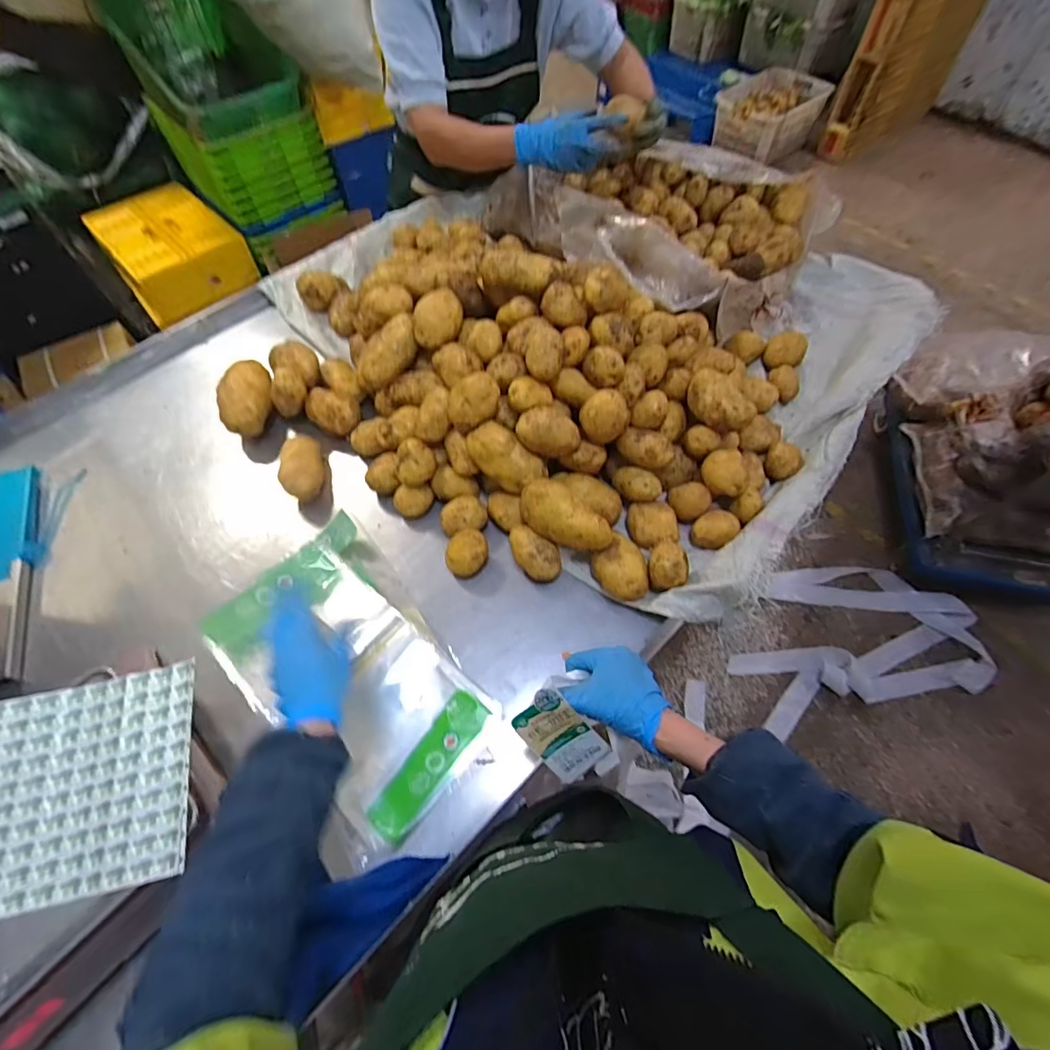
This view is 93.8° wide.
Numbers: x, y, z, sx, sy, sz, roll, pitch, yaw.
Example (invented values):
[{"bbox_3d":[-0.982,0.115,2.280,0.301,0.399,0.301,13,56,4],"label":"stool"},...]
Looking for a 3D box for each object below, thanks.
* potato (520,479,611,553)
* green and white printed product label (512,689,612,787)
[{"bbox_3d":[0.054,-0.012,0.702,0.142,0.050,0.064,37,68,21],"label":"potato"},{"bbox_3d":[0.036,0.214,0.500,0.062,0.107,0.010,-36,19,8],"label":"green and white printed product label"}]

